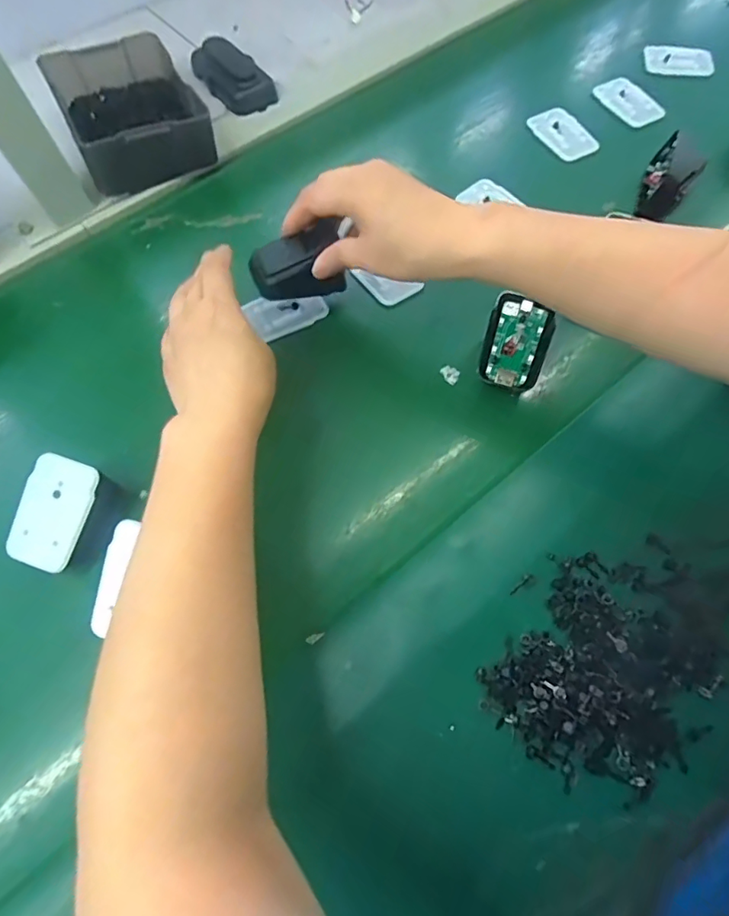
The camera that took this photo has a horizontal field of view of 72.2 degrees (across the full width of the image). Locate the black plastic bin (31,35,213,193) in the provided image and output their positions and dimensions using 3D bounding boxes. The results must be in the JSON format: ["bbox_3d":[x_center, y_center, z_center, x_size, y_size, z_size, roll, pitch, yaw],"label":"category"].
[{"bbox_3d":[-0.219,-0.324,0.468,0.114,0.052,0.156,-25,69,-9],"label":"black plastic bin"}]

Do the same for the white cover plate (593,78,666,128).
[{"bbox_3d":[0.268,-0.364,0.506,0.036,0.008,0.070,-26,69,-9],"label":"white cover plate"}]

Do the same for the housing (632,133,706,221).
[{"bbox_3d":[0.269,-0.247,0.438,0.039,0.032,0.083,27,70,12],"label":"housing"}]

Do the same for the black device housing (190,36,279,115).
[{"bbox_3d":[-0.136,-0.397,0.514,0.049,0.031,0.102,-36,71,-13],"label":"black device housing"}]

